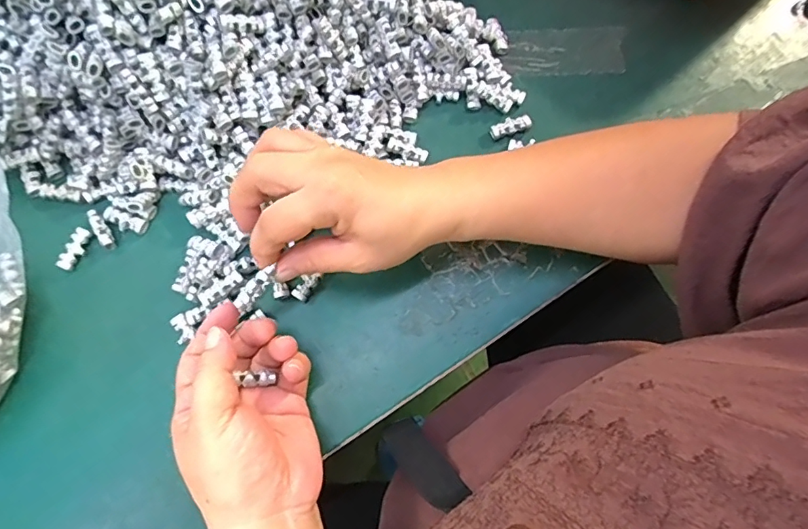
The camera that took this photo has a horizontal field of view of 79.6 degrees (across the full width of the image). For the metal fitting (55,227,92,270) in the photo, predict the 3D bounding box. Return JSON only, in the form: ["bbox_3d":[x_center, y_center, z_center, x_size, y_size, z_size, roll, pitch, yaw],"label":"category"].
[{"bbox_3d":[-0.229,-0.011,0.337,0.012,0.008,0.030,26,74,6],"label":"metal fitting"}]

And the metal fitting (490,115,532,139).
[{"bbox_3d":[0.080,-0.103,0.363,0.030,0.007,0.010,-13,74,-5],"label":"metal fitting"}]

